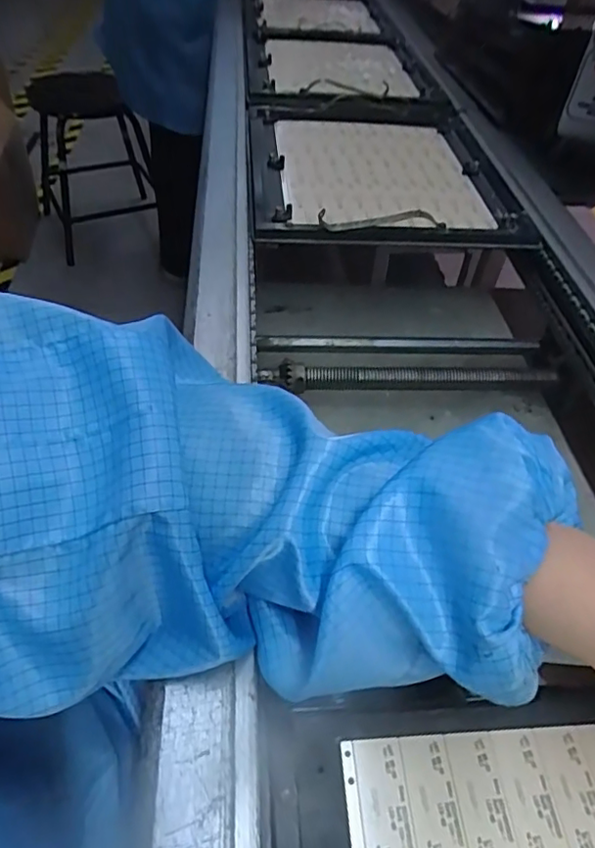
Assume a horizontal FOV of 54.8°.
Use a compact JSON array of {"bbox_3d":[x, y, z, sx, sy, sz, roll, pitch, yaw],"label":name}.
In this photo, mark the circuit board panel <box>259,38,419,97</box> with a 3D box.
[{"bbox_3d":[0.060,-0.570,0.898,0.212,0.018,0.341,-1,49,-3],"label":"circuit board panel"}]

